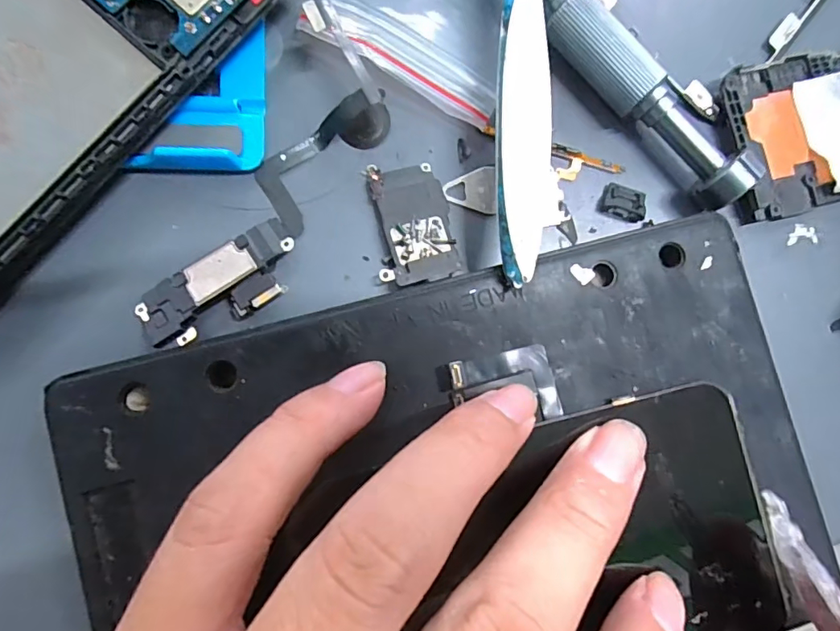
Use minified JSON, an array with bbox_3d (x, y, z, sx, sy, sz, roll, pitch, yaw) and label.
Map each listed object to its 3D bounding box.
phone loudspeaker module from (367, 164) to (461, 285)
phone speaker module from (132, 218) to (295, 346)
[{"bbox_3d":[-0.002,-0.026,0.139,0.021,0.004,0.034,-5,75,-10],"label":"phone loudspeaker module"},{"bbox_3d":[-0.052,-0.007,0.132,0.043,0.008,0.020,-35,90,-7],"label":"phone speaker module"}]

